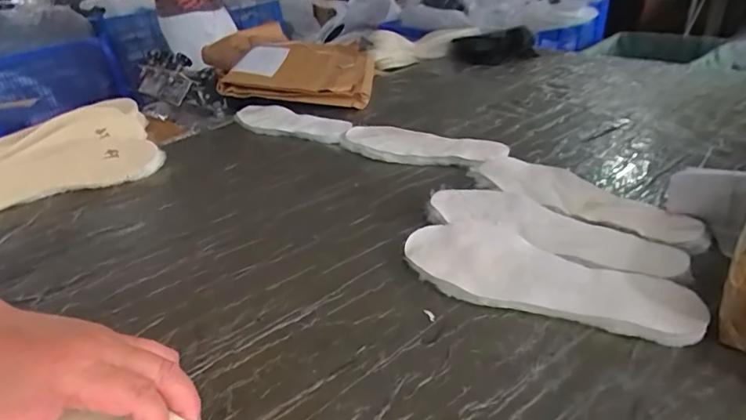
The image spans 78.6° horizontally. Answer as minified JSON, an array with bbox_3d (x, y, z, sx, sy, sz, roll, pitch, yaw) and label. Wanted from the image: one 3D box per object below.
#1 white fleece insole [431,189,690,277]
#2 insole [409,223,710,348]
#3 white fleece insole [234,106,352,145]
[{"bbox_3d":[0.183,0.015,0.492,0.259,0.006,0.085,18,38,35],"label":"white fleece insole"},{"bbox_3d":[0.150,0.065,0.428,0.259,0.023,0.096,14,36,31],"label":"insole"},{"bbox_3d":[-0.149,-0.160,0.842,0.255,0.016,0.084,19,50,31],"label":"white fleece insole"}]

